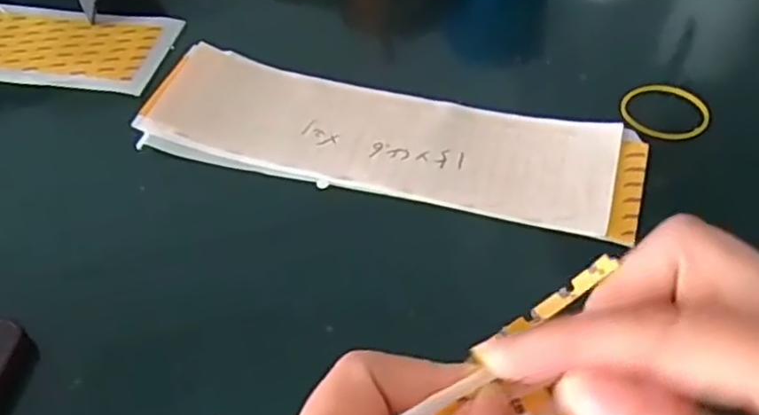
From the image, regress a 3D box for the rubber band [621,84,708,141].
[{"bbox_3d":[0.174,-0.058,0.429,0.051,0.004,0.044,-2,55,0],"label":"rubber band"}]

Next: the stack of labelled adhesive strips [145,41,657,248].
[{"bbox_3d":[0.004,-0.042,0.418,0.289,0.015,0.085,12,52,13],"label":"stack of labelled adhesive strips"}]

